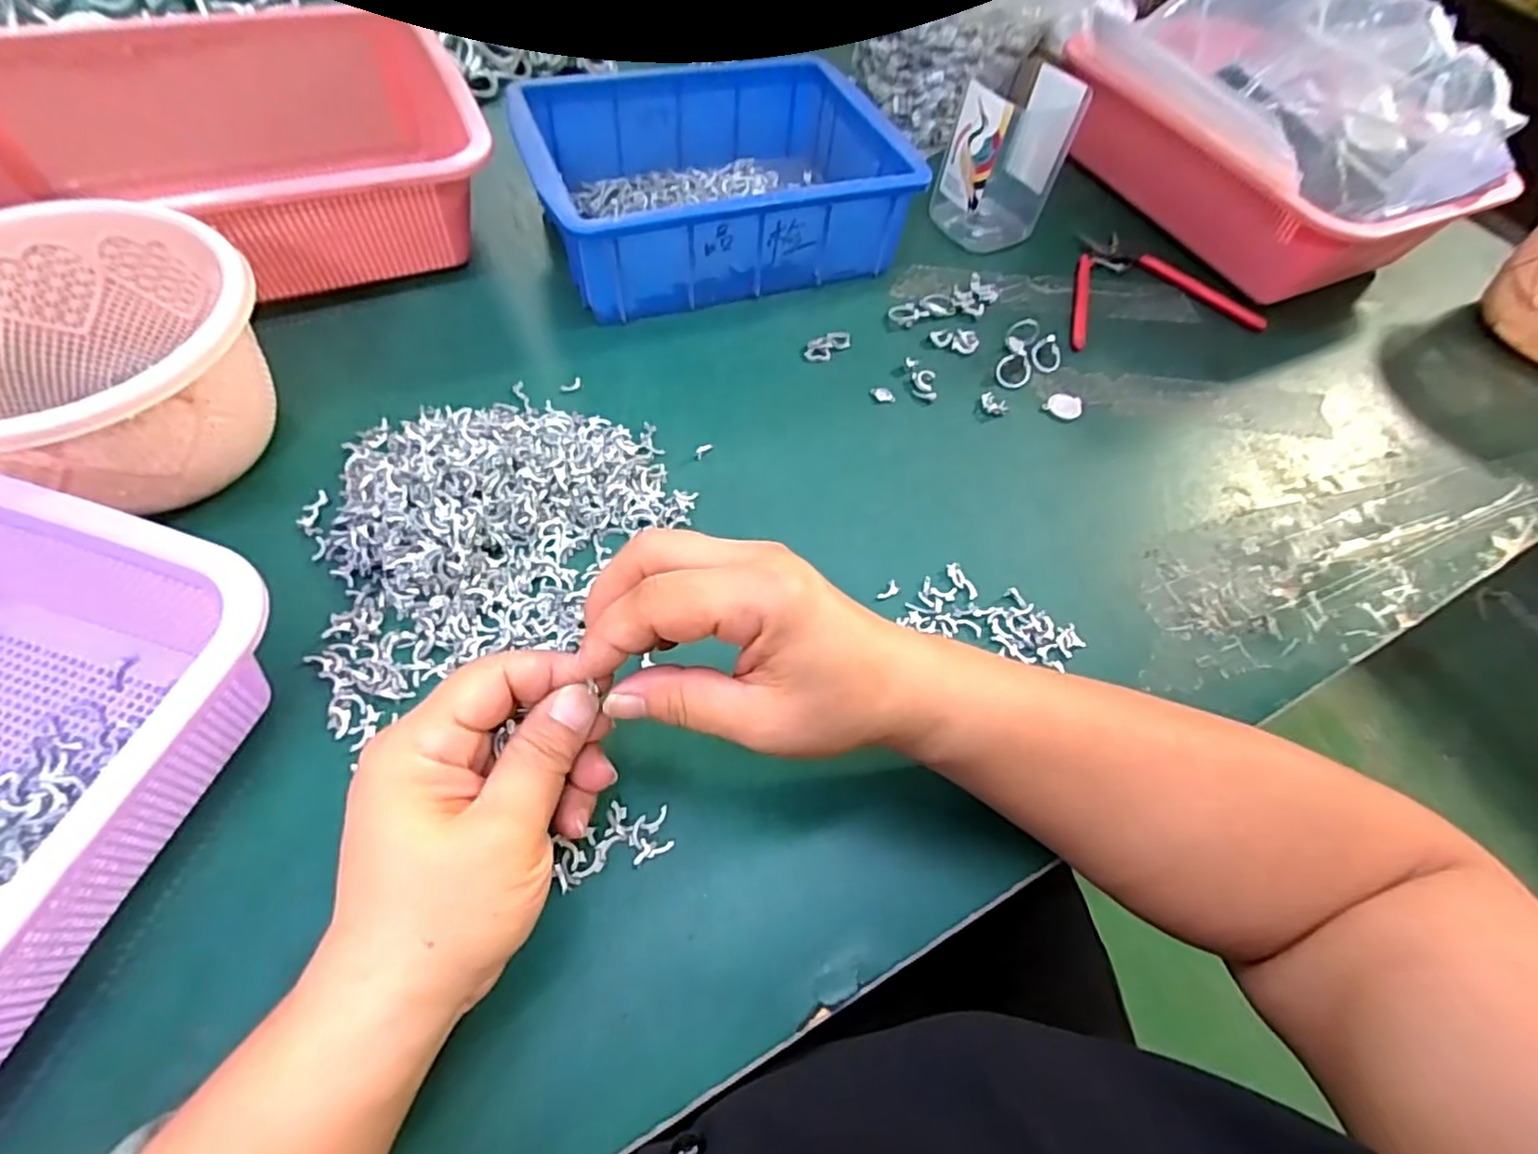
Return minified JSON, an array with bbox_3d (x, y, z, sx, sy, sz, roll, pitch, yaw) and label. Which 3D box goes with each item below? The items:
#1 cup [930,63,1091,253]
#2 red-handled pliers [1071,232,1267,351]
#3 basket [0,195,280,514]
[{"bbox_3d":[0.170,-0.309,0.497,0.085,0.104,0.064,-22,63,-18],"label":"cup"},{"bbox_3d":[0.274,-0.222,0.502,0.152,0.015,0.118,-7,59,-12],"label":"red-handled pliers"},{"bbox_3d":[-0.309,-0.092,0.313,0.142,0.092,0.141,3,58,-5],"label":"basket"}]

